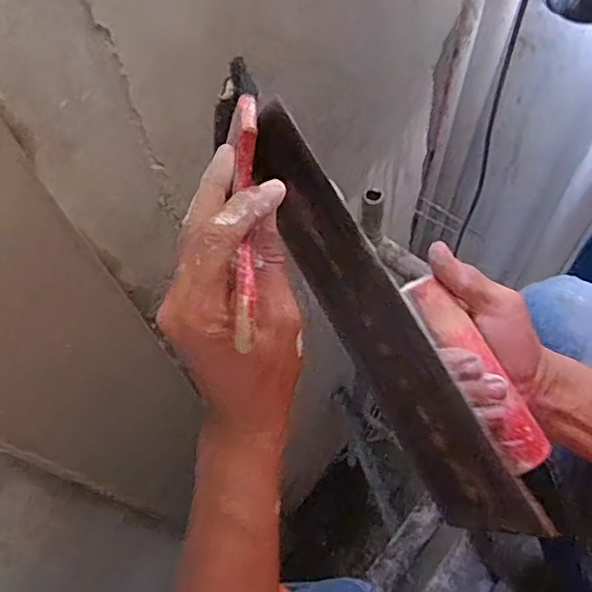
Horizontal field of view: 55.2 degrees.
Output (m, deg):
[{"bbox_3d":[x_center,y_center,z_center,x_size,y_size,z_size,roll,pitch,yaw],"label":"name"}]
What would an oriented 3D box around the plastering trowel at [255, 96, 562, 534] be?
[{"bbox_3d":[0.068,0.012,0.356,0.080,0.082,0.283,-34,93,-14],"label":"plastering trowel"}]

